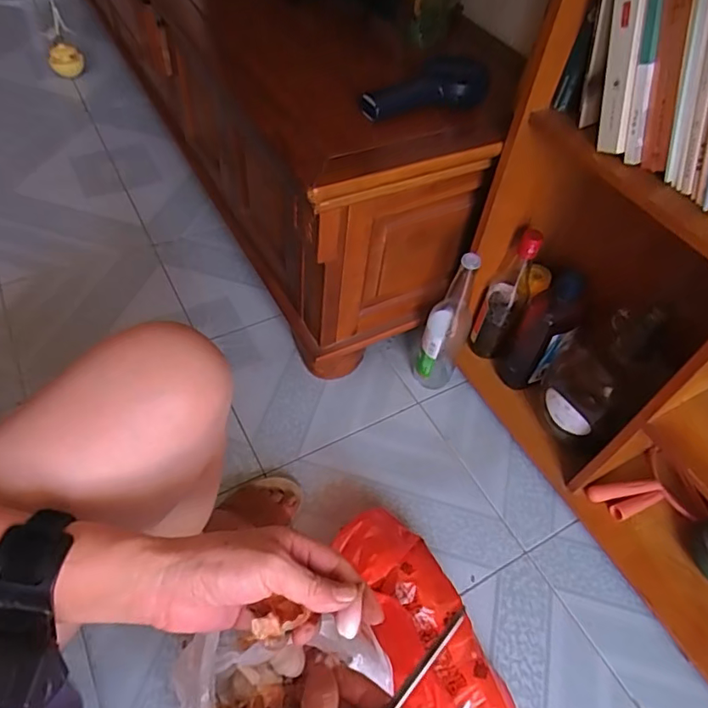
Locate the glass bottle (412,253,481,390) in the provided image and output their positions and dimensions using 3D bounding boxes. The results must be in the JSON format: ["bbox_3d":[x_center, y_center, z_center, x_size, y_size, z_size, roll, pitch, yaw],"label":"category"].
[{"bbox_3d":[0.153,-0.046,0.871,0.076,0.295,0.075,18,53,8],"label":"glass bottle"}]

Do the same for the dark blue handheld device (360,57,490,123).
[{"bbox_3d":[0.089,-0.351,0.692,0.167,0.048,0.066,-14,55,-16],"label":"dark blue handheld device"}]

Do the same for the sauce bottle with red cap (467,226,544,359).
[{"bbox_3d":[0.247,-0.096,0.874,0.056,0.266,0.053,30,55,16],"label":"sauce bottle with red cap"}]

